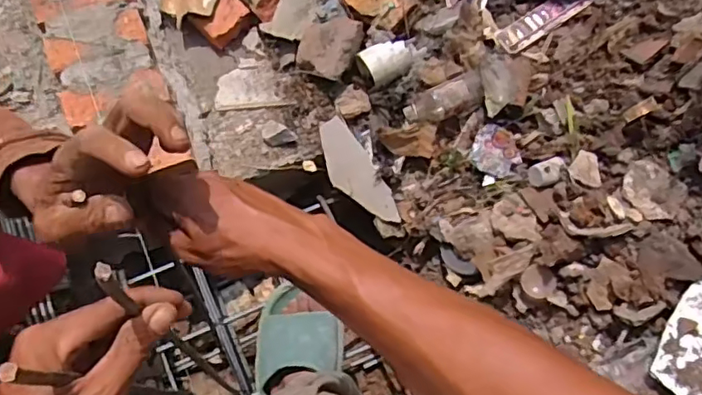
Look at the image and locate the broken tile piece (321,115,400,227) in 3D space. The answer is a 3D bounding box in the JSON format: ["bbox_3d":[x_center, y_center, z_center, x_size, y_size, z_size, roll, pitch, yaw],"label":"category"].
[{"bbox_3d":[0.006,-0.035,0.932,0.191,0.076,0.008,56,31,12],"label":"broken tile piece"}]

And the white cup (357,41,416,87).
[{"bbox_3d":[0.058,-0.214,0.930,0.084,0.049,0.071,-19,70,-10],"label":"white cup"}]

